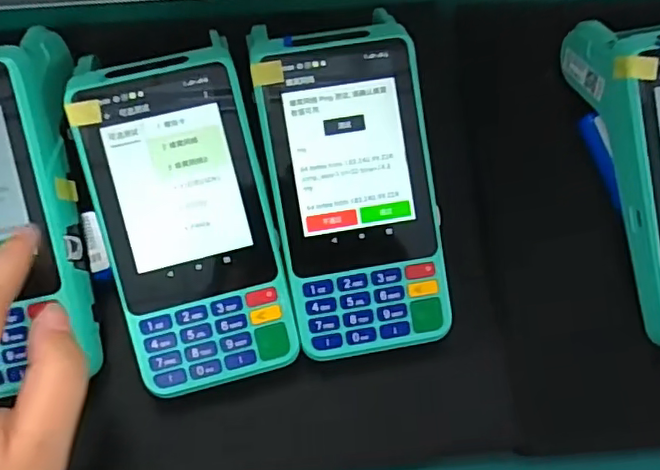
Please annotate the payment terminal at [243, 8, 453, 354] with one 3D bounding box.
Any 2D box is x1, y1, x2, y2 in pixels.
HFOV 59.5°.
[{"bbox_3d":[0.011,-0.018,0.274,0.073,0.063,0.142,-10,75,-4],"label":"payment terminal"}]

